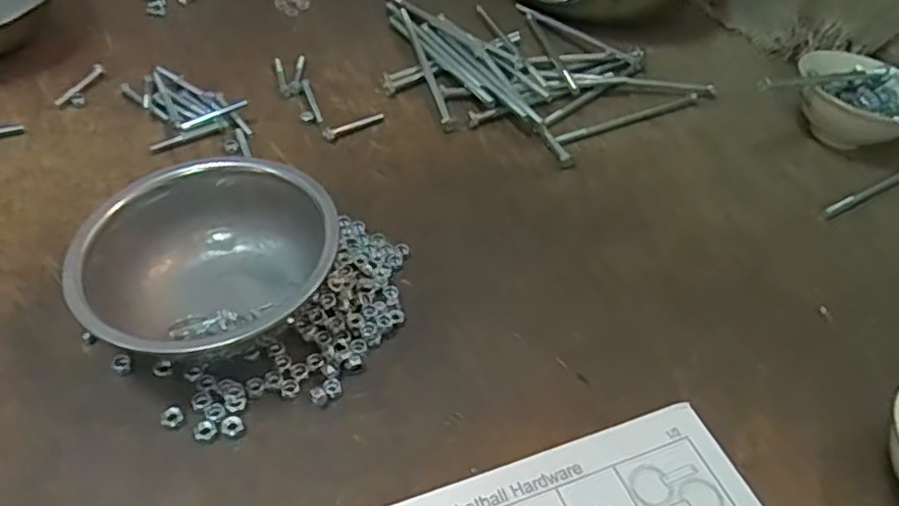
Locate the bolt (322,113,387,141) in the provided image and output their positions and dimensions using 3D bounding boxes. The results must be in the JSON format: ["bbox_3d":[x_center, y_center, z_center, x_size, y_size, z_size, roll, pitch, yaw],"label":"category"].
[{"bbox_3d":[-0.095,-0.130,0.658,0.013,0.010,0.074,36,50,26],"label":"bolt"}]

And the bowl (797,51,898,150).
[{"bbox_3d":[0.450,-0.161,0.743,0.133,0.071,0.132,4,44,-4],"label":"bowl"}]

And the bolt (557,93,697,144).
[{"bbox_3d":[0.201,-0.149,0.730,0.210,0.010,0.017,-20,50,-26],"label":"bolt"}]

